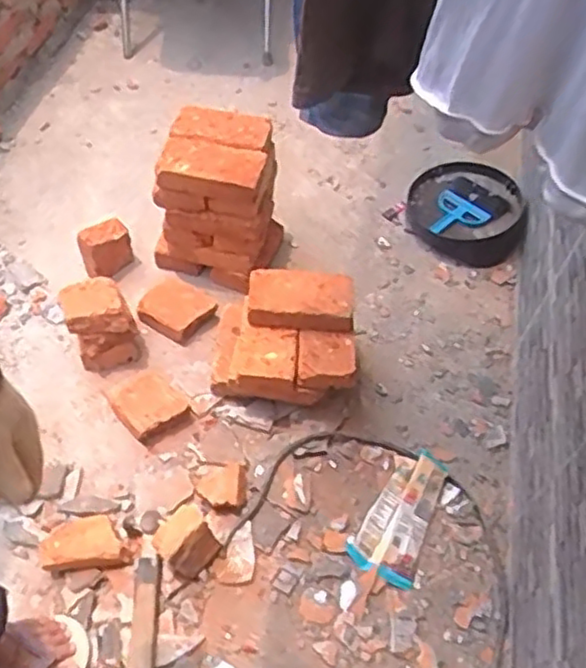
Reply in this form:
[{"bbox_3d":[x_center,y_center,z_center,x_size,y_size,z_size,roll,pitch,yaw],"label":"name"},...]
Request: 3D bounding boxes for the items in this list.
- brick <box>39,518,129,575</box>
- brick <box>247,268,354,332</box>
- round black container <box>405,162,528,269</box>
[{"bbox_3d":[-0.337,0.343,1.125,0.144,0.044,0.083,-4,54,-7],"label":"brick"},{"bbox_3d":[0.013,-0.065,1.283,0.193,0.064,0.109,4,54,-3],"label":"brick"},{"bbox_3d":[0.403,-0.291,1.623,0.262,0.118,0.240,2,54,-3],"label":"round black container"}]

